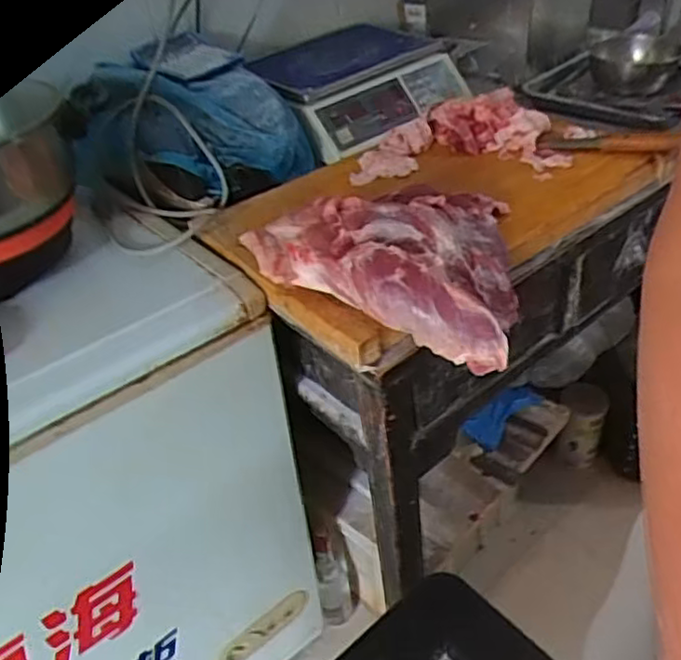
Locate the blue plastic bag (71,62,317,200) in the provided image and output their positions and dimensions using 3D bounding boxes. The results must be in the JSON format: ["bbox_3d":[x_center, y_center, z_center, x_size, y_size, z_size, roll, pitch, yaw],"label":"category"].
[{"bbox_3d":[-0.208,-0.307,0.983,0.316,0.154,0.181,-16,40,-12],"label":"blue plastic bag"}]

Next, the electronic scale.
[{"bbox_3d":[0.044,-0.433,1.155,0.395,0.094,0.259,-35,47,-30],"label":"electronic scale"}]

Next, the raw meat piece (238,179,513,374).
[{"bbox_3d":[0.074,-0.109,0.779,0.313,0.082,0.268,16,44,25],"label":"raw meat piece"}]

